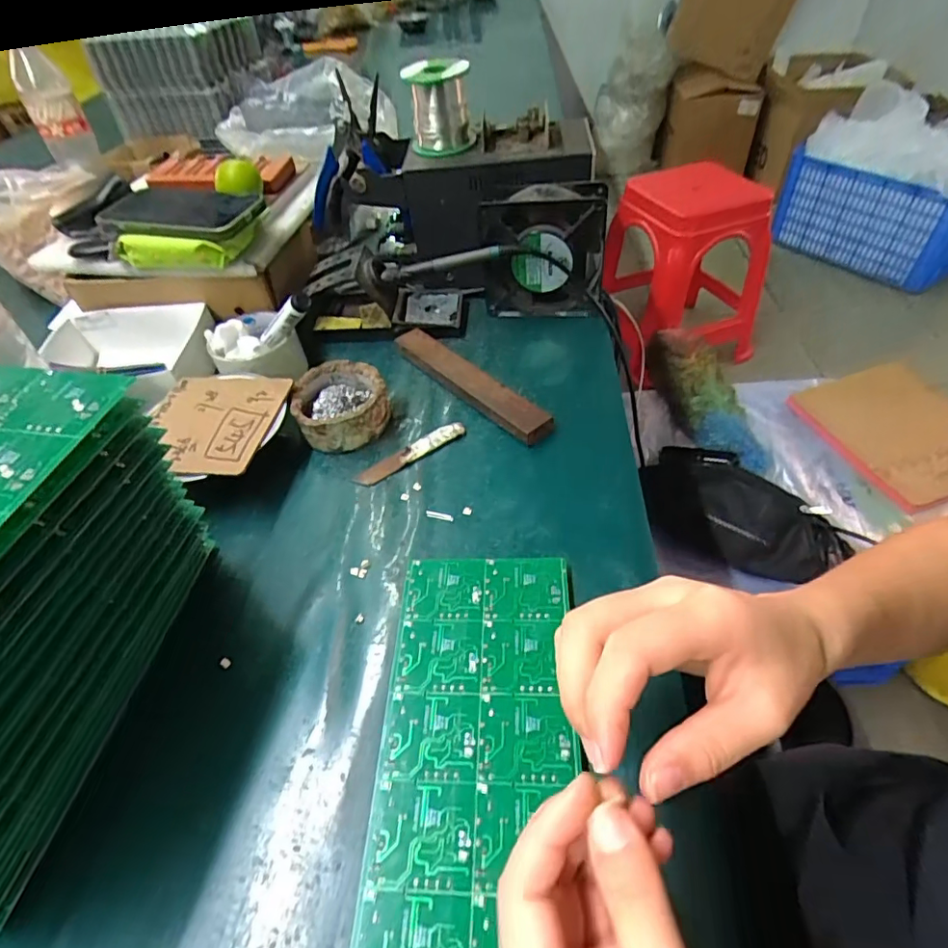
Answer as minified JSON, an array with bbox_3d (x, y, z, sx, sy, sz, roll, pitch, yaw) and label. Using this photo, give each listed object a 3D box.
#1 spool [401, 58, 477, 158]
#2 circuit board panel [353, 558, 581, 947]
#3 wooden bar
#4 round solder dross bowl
[{"bbox_3d":[-0.033,-0.360,0.531,0.062,0.069,0.062,-5,47,2],"label":"spool"},{"bbox_3d":[0.002,0.142,0.293,0.101,0.004,0.222,-1,48,6],"label":"circuit board panel"},{"bbox_3d":[-0.007,-0.086,0.498,0.031,0.020,0.199,-33,52,-23],"label":"wooden bar"},{"bbox_3d":[-0.116,-0.062,0.476,0.077,0.037,0.081,-3,47,3],"label":"round solder dross bowl"}]

